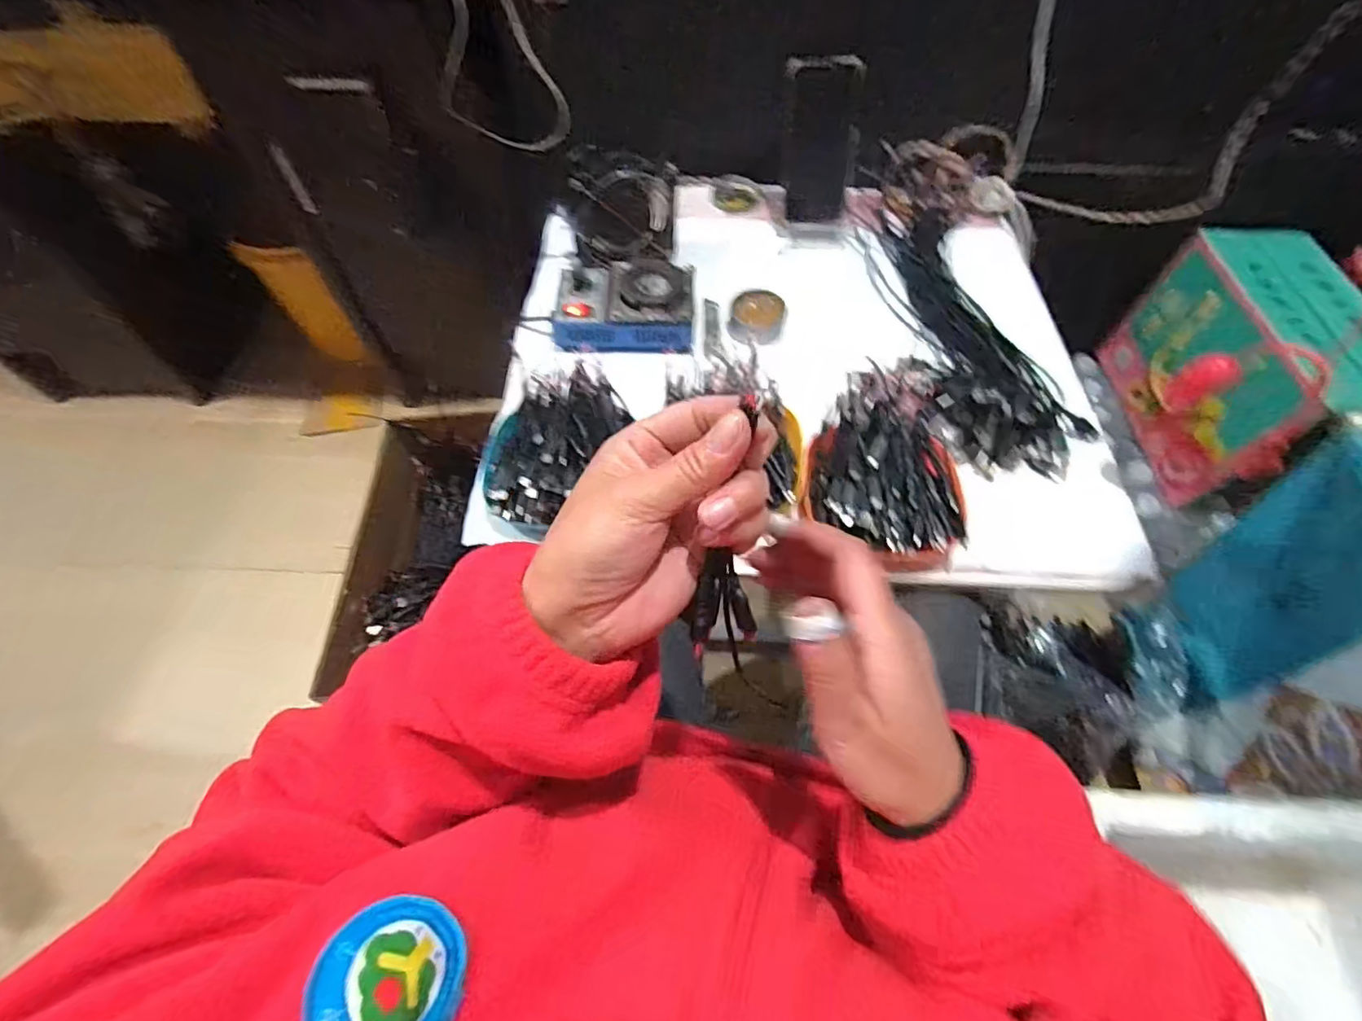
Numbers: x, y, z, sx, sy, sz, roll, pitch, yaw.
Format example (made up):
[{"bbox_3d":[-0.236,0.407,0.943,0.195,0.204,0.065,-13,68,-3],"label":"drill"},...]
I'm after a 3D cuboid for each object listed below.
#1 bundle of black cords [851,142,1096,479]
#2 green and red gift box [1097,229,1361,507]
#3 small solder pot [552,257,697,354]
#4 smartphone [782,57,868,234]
[{"bbox_3d":[0.311,-0.249,0.658,0.164,0.055,0.472,-4,60,-3],"label":"bundle of black cords"},{"bbox_3d":[0.804,-0.196,0.852,0.154,0.246,0.337,-4,60,-3],"label":"green and red gift box"},{"bbox_3d":[-0.060,-0.224,0.633,0.151,0.047,0.101,1,60,0],"label":"small solder pot"},{"bbox_3d":[0.170,-0.436,0.705,0.082,0.173,0.016,-2,34,4],"label":"smartphone"}]

